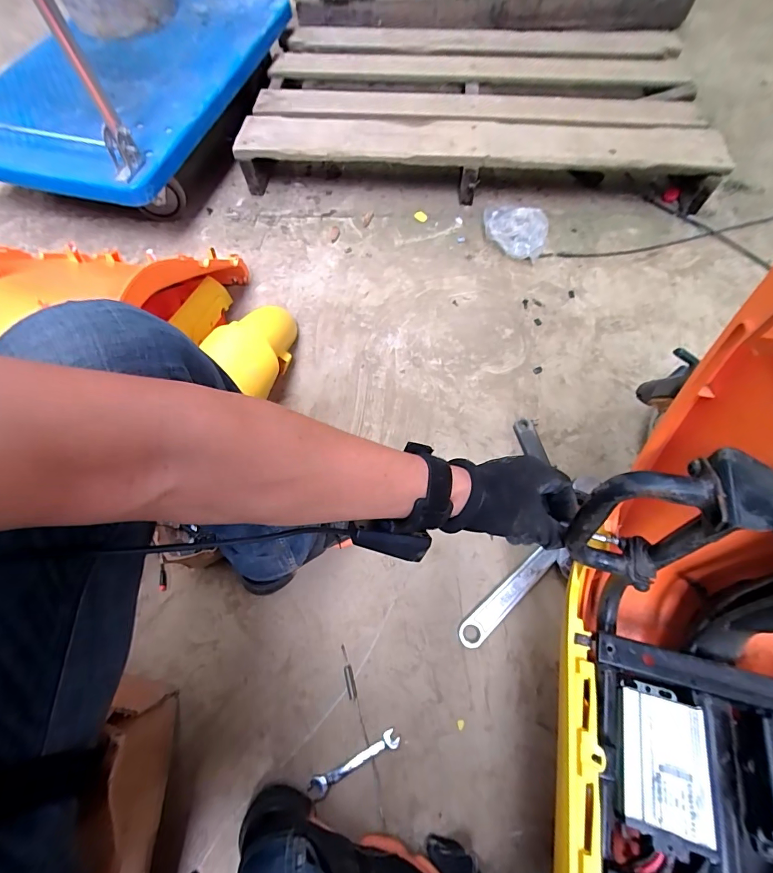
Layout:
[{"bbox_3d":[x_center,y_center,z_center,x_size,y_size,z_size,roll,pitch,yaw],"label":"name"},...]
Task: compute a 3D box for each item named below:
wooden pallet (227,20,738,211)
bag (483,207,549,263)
[{"bbox_3d":[0.224,-0.880,1.051,1.099,0.137,0.619,4,67,3],"label":"wooden pallet"},{"bbox_3d":[0.298,-0.481,0.918,0.156,0.042,0.138,22,69,11],"label":"bag"}]

